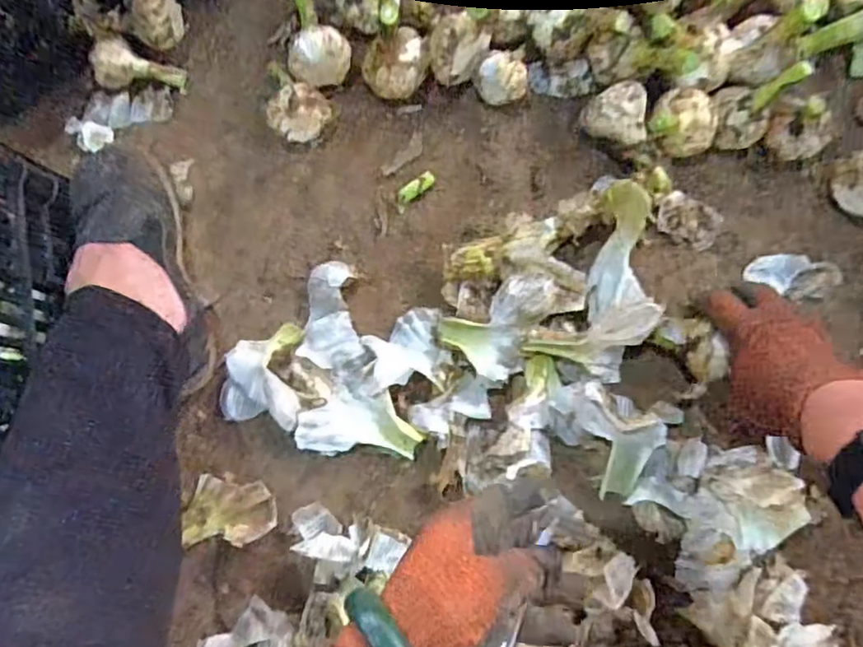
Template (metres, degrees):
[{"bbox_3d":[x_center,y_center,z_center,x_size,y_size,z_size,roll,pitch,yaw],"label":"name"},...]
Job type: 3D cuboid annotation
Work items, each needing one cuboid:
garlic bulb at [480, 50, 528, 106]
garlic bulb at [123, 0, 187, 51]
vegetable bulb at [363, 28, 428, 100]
[{"bbox_3d":[0.062,-0.206,0.520,0.039,0.045,0.035,3,83,4],"label":"garlic bulb"},{"bbox_3d":[-0.249,-0.278,0.559,0.045,0.049,0.049,0,83,3],"label":"garlic bulb"},{"bbox_3d":[-0.029,-0.224,0.525,0.058,0.054,0.045,-32,82,-1],"label":"vegetable bulb"}]

